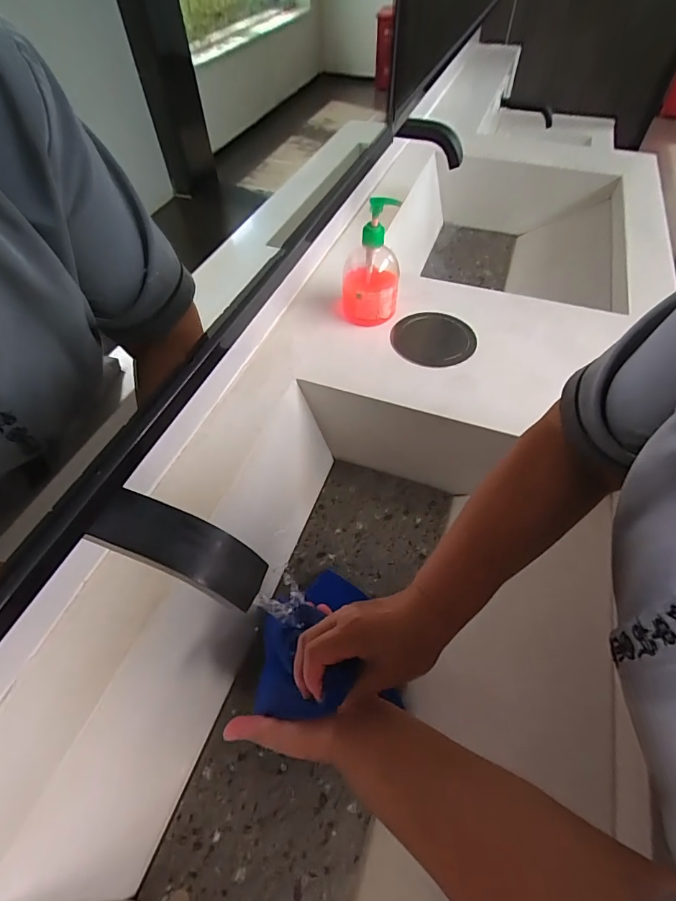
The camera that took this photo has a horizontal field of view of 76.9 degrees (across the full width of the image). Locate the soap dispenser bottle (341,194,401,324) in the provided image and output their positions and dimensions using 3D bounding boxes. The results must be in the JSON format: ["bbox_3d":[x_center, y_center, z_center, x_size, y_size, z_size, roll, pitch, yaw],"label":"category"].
[{"bbox_3d":[0.050,-0.272,0.612,0.085,0.162,0.079,5,54,5],"label":"soap dispenser bottle"}]

